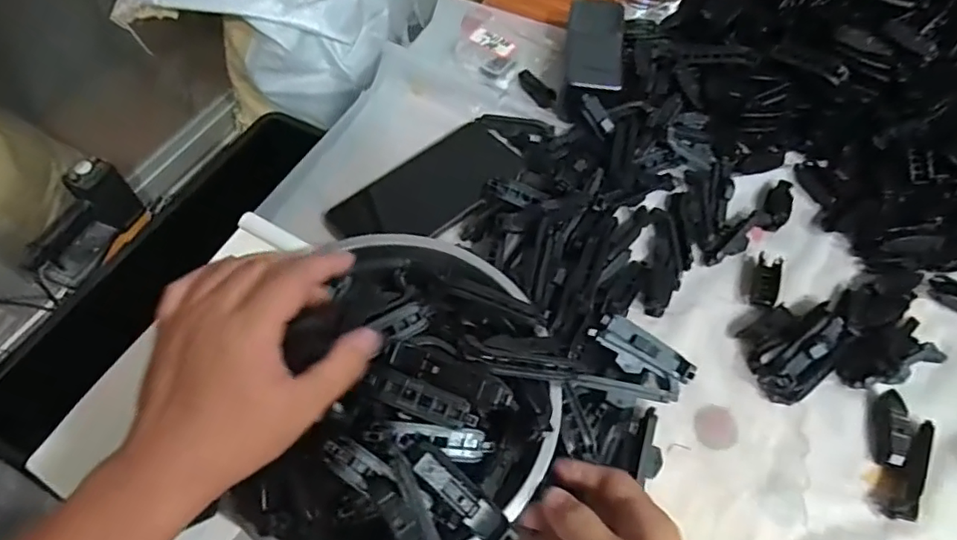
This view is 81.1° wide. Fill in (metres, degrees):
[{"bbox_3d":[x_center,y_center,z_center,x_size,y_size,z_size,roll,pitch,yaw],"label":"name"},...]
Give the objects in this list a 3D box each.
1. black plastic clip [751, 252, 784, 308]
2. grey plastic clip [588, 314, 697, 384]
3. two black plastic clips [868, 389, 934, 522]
[{"bbox_3d":[0.231,0.006,0.446,0.017,0.010,0.048,20,60,10],"label":"black plastic clip"},{"bbox_3d":[0.117,0.058,0.397,0.082,0.009,0.036,25,62,-6],"label":"grey plastic clip"},{"bbox_3d":[0.285,0.124,0.377,0.036,0.014,0.084,24,61,12],"label":"two black plastic clips"}]

